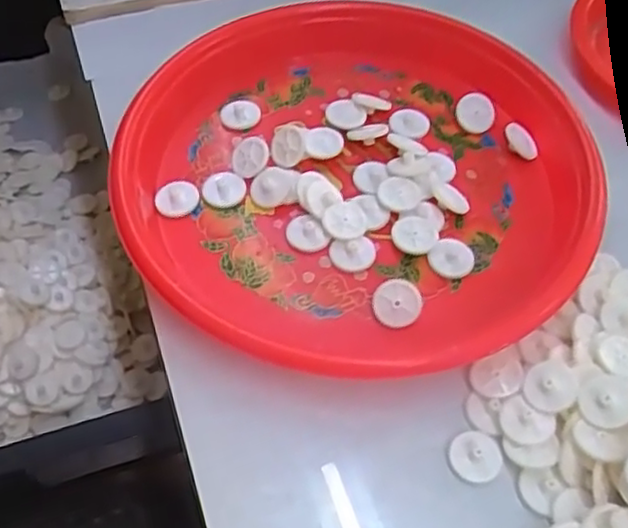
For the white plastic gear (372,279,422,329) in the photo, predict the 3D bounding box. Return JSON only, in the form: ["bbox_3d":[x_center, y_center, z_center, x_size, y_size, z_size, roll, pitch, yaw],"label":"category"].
[{"bbox_3d":[0.038,0.018,0.304,0.022,0.004,0.022,-5,89,4],"label":"white plastic gear"}]

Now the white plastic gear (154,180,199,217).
[{"bbox_3d":[-0.070,-0.034,0.343,0.022,0.004,0.022,1,56,-1],"label":"white plastic gear"}]

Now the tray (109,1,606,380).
[{"bbox_3d":[0.026,-0.046,0.338,0.233,0.029,0.224,0,56,-2],"label":"tray"}]

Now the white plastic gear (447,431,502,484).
[{"bbox_3d":[0.066,0.078,0.272,0.021,0.004,0.020,1,56,-1],"label":"white plastic gear"}]

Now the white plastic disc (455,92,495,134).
[{"bbox_3d":[0.091,-0.085,0.376,0.021,0.004,0.022,0,88,4],"label":"white plastic disc"}]

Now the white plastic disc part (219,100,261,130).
[{"bbox_3d":[-0.042,-0.085,0.375,0.022,0.004,0.019,-6,57,-6],"label":"white plastic disc part"}]

